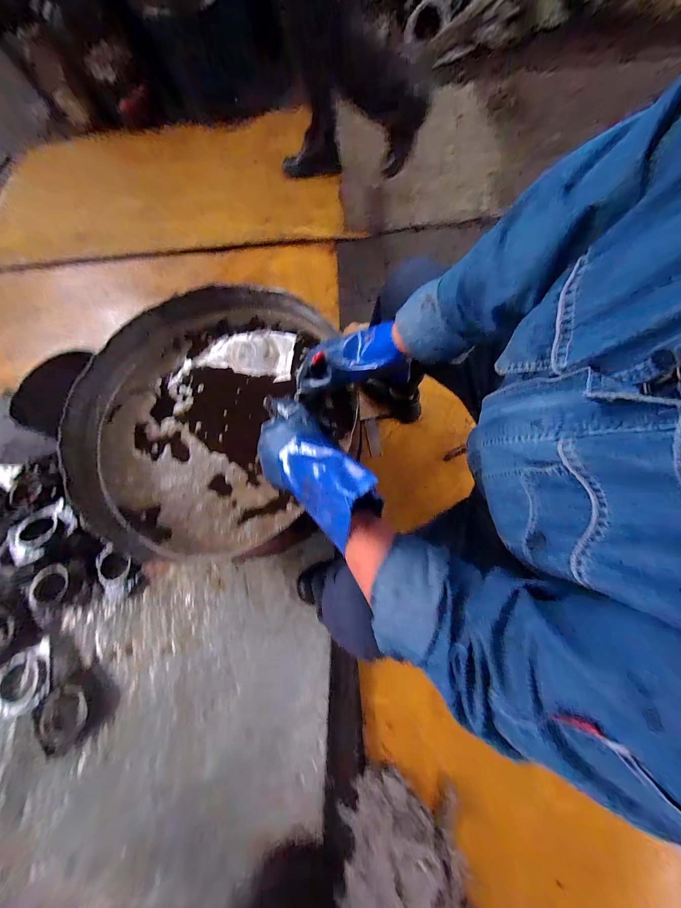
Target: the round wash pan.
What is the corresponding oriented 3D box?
[{"bbox_3d":[-0.256,-0.088,0.603,0.571,0.091,0.579,-1,72,2],"label":"round wash pan"}]

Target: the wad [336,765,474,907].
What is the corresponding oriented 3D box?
[{"bbox_3d":[0.142,0.881,0.601,0.263,0.137,0.307,-6,71,3],"label":"wad"}]

